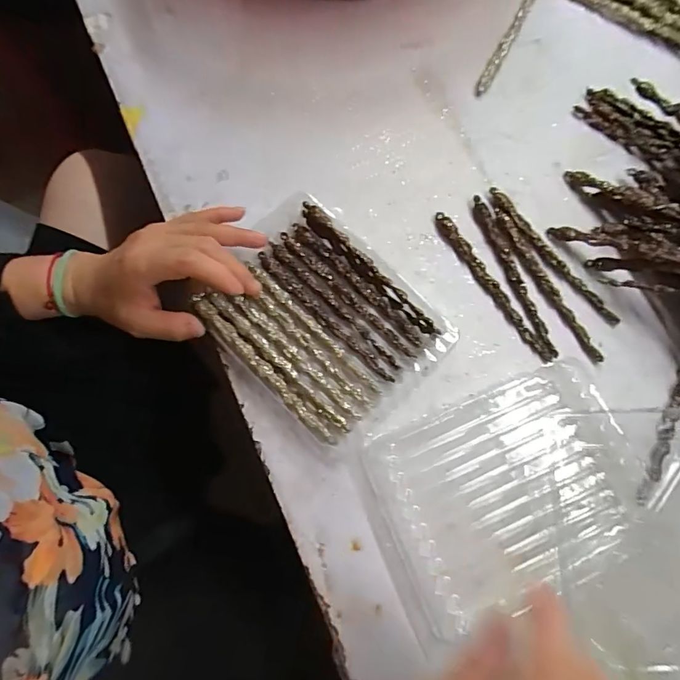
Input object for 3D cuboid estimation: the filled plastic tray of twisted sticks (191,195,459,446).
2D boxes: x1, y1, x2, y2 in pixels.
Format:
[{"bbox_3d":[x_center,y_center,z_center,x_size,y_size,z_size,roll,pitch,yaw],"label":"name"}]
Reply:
[{"bbox_3d":[-0.012,-0.019,0.375,0.172,0.027,0.147,42,78,9],"label":"filled plastic tray of twisted sticks"}]

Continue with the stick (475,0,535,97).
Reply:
[{"bbox_3d":[0.168,-0.300,0.468,0.012,0.013,0.145,28,77,6],"label":"stick"}]

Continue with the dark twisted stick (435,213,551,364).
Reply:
[{"bbox_3d":[0.128,-0.046,0.392,0.012,0.005,0.150,-32,78,-9],"label":"dark twisted stick"}]

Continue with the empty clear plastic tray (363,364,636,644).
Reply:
[{"bbox_3d":[0.121,0.111,0.340,0.175,0.021,0.144,-20,77,-6],"label":"empty clear plastic tray"}]

